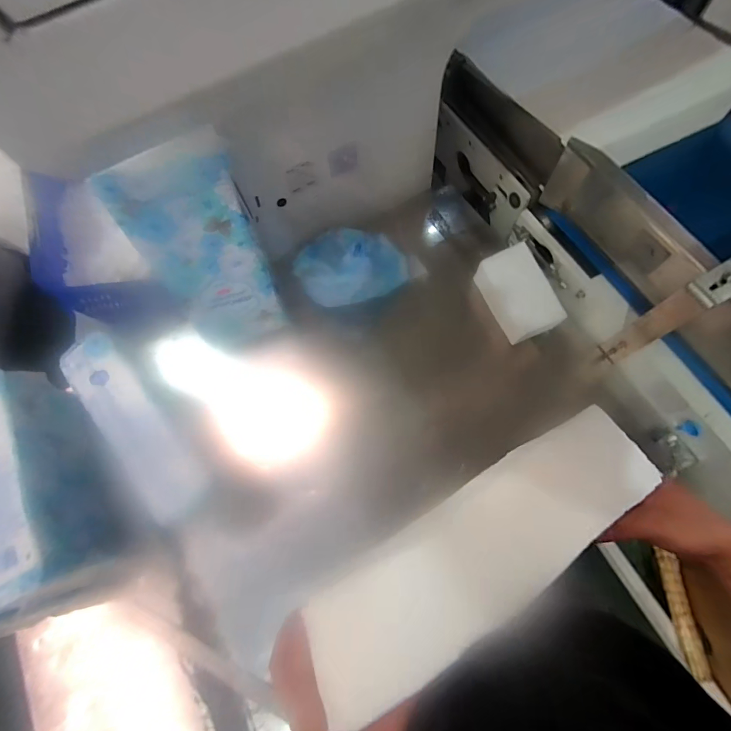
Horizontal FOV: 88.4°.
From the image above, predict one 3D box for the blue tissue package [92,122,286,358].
[{"bbox_3d":[-0.239,-0.174,0.589,0.171,0.362,0.085,-9,52,0],"label":"blue tissue package"}]

